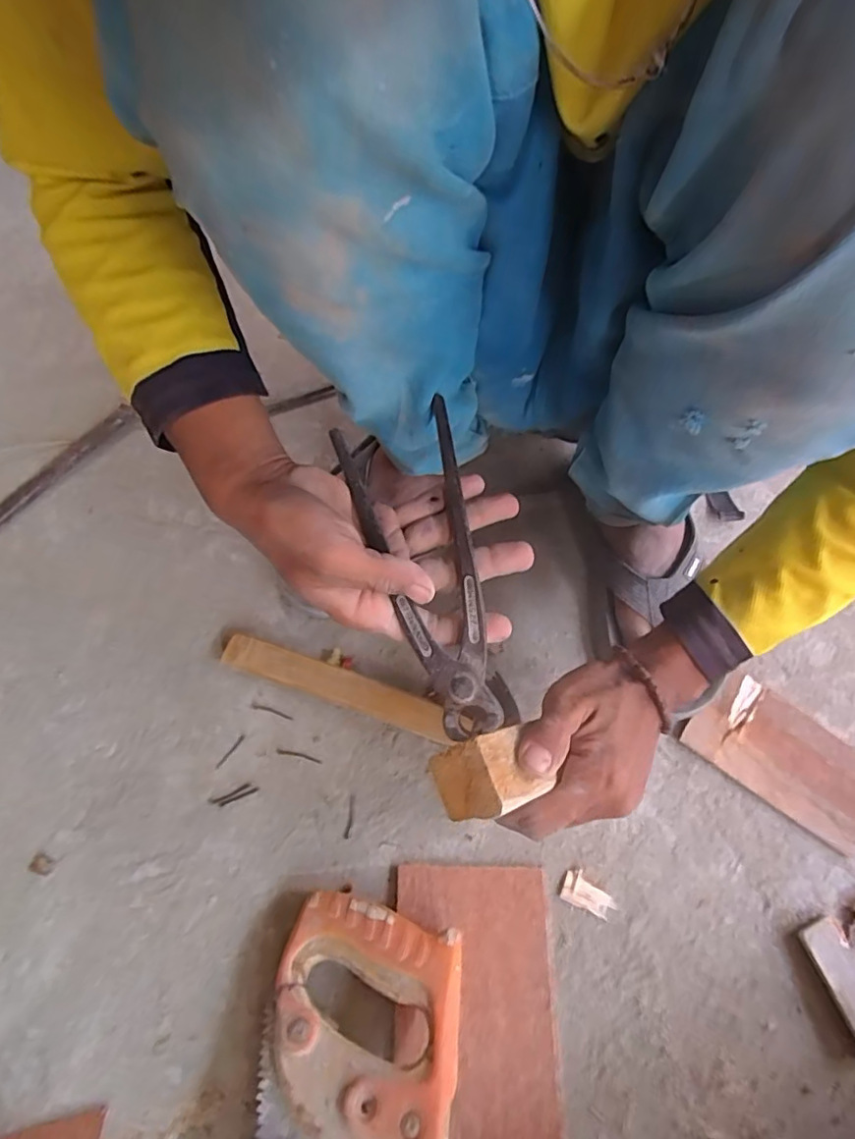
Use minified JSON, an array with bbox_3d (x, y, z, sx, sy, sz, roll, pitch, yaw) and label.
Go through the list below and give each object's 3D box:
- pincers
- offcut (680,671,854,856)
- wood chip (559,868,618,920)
[{"bbox_3d":[-0.002,-0.003,0.311,0.067,0.014,0.188,-12,76,-8],"label":"pincers"},{"bbox_3d":[0.286,0.148,0.432,0.144,0.007,0.084,37,67,17],"label":"offcut"},{"bbox_3d":[0.114,0.229,0.391,0.036,0.004,0.021,21,64,9],"label":"wood chip"}]

